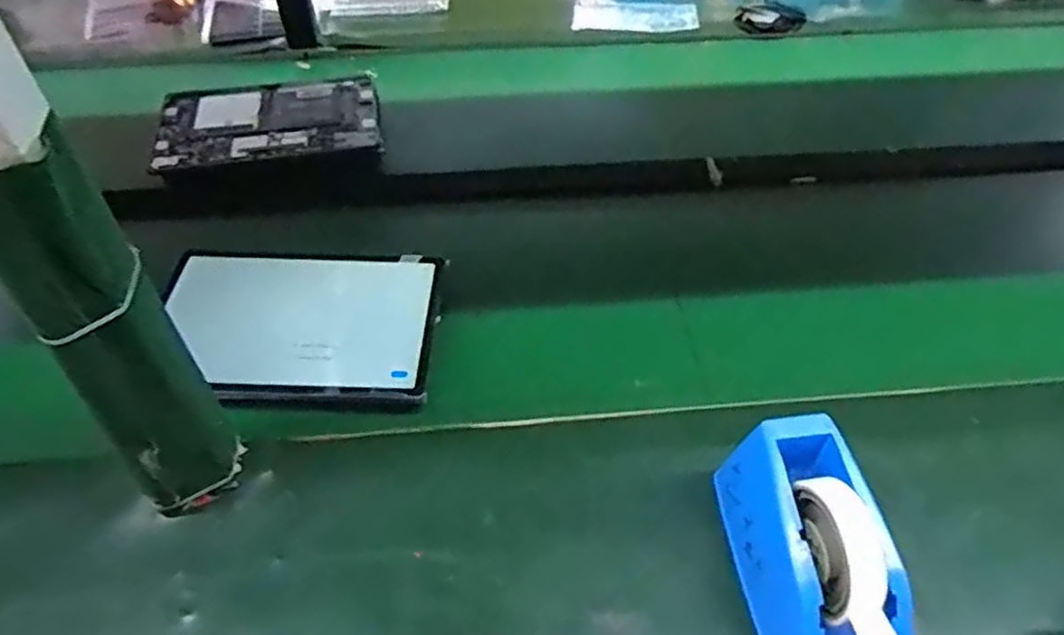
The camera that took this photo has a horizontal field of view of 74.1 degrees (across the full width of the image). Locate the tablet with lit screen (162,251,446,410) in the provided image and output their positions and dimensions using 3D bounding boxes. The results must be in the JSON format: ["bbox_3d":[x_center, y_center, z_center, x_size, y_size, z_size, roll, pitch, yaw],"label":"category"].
[{"bbox_3d":[-0.211,0.004,0.636,0.248,0.019,0.167,2,48,2],"label":"tablet with lit screen"}]

